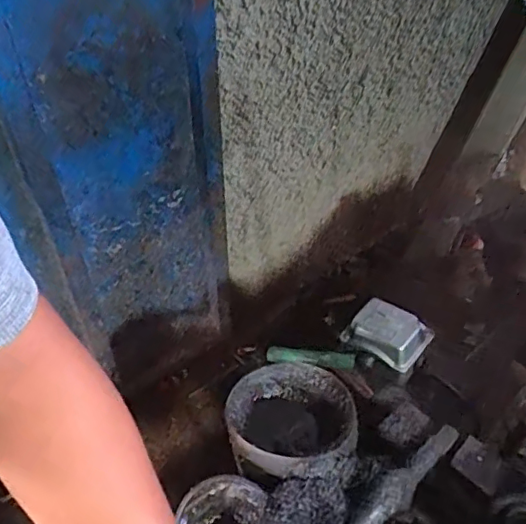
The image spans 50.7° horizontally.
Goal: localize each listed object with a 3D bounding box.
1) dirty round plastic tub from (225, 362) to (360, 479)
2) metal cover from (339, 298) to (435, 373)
[{"bbox_3d":[0.030,0.158,0.537,0.128,0.055,0.128,6,36,29],"label":"dirty round plastic tub"},{"bbox_3d":[0.139,0.081,0.627,0.084,0.033,0.061,32,52,26],"label":"metal cover"}]

